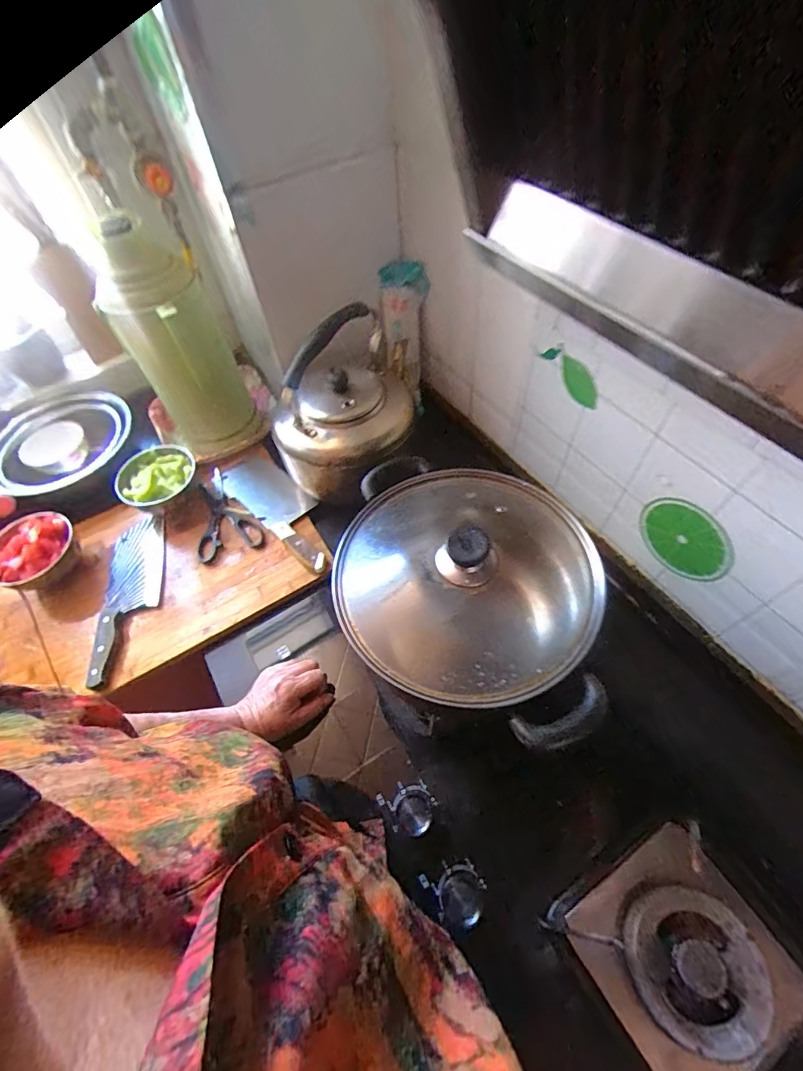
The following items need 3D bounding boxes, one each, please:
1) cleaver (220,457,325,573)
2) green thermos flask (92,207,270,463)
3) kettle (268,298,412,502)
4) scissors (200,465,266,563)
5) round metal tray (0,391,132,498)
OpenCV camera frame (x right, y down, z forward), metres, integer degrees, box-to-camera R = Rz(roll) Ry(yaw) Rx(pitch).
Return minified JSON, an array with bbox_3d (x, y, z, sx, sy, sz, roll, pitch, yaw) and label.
[{"bbox_3d":[-0.221,-0.056,0.821,0.328,0.023,0.101,35,66,32],"label":"cleaver"},{"bbox_3d":[-0.396,-0.331,0.809,0.163,0.363,0.195,-29,61,-14],"label":"green thermos flask"},{"bbox_3d":[-0.099,-0.216,0.746,0.240,0.230,0.194,-17,59,-8],"label":"kettle"},{"bbox_3d":[-0.330,-0.026,0.803,0.109,0.018,0.198,-35,63,-17],"label":"scissors"},{"bbox_3d":[-0.676,-0.187,0.894,0.261,0.050,0.261,-40,64,-19],"label":"round metal tray"}]

